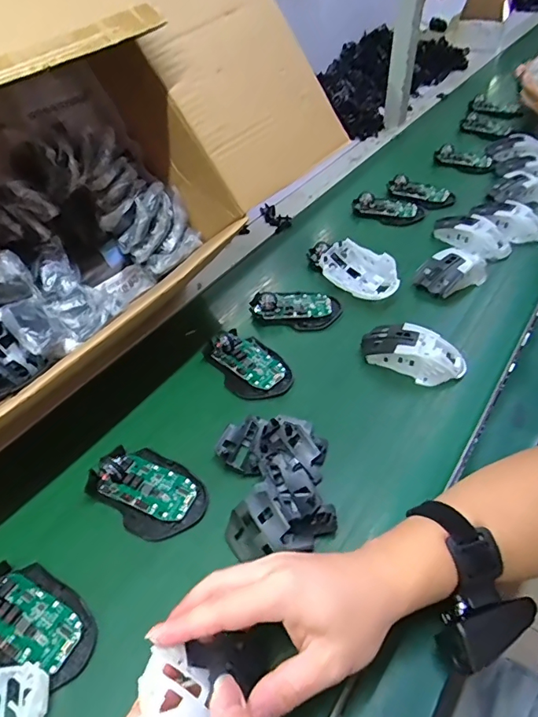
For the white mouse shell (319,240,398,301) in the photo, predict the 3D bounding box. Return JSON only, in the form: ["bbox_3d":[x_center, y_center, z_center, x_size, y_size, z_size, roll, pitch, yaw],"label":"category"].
[{"bbox_3d":[0.124,-0.115,0.636,0.113,0.050,0.054,31,55,31],"label":"white mouse shell"}]

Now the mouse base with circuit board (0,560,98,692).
[{"bbox_3d":[-0.190,0.204,0.367,0.110,0.034,0.066,21,50,24],"label":"mouse base with circuit board"}]

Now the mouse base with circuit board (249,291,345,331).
[{"bbox_3d":[0.033,-0.069,0.620,0.116,0.030,0.067,8,46,14],"label":"mouse base with circuit board"}]

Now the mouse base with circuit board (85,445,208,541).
[{"bbox_3d":[-0.116,0.122,0.445,0.112,0.032,0.072,25,52,28],"label":"mouse base with circuit board"}]

